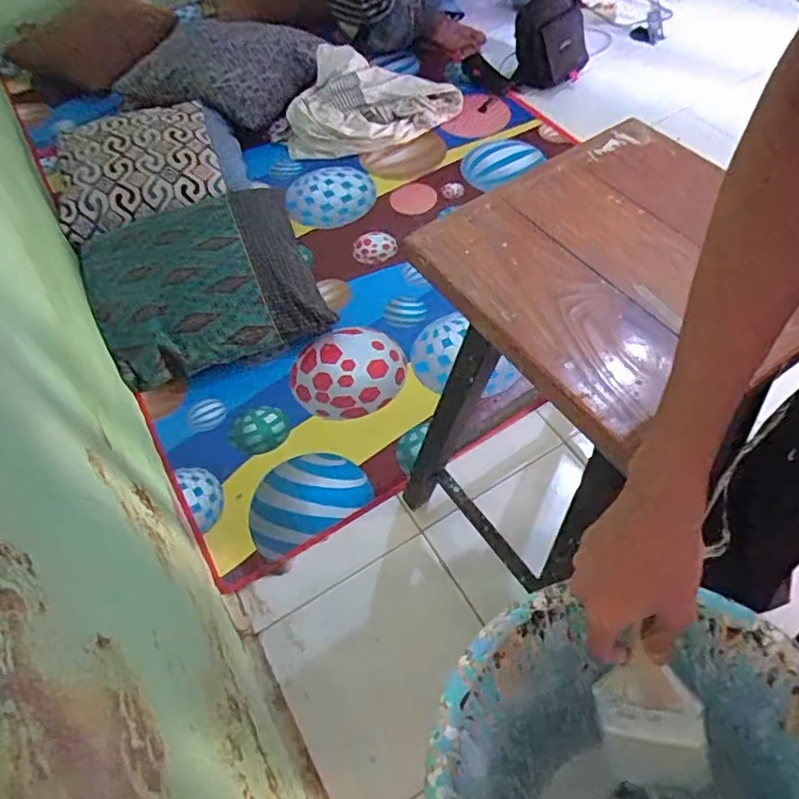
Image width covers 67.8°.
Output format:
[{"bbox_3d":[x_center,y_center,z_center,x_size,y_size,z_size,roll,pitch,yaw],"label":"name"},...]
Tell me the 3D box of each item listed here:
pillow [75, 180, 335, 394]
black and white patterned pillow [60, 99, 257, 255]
[{"bbox_3d":[-0.408,-0.258,1.232,0.430,0.116,0.442,-22,58,-10],"label":"pillow"},{"bbox_3d":[-0.605,-0.569,1.443,0.435,0.106,0.415,-14,57,-5],"label":"black and white patterned pillow"}]

